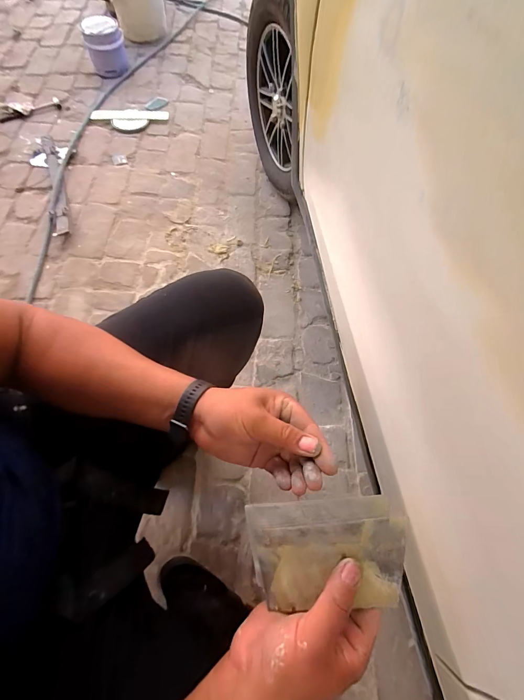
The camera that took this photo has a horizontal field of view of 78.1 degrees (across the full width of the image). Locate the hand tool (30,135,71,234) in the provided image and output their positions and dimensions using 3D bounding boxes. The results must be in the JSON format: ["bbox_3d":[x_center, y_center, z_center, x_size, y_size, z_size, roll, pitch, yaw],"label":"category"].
[{"bbox_3d":[-0.751,-0.581,1.135,0.143,0.043,0.512,-13,68,-8],"label":"hand tool"}]

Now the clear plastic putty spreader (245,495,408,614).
[{"bbox_3d":[0.058,0.182,0.289,0.134,0.005,0.092,-11,87,12],"label":"clear plastic putty spreader"}]

